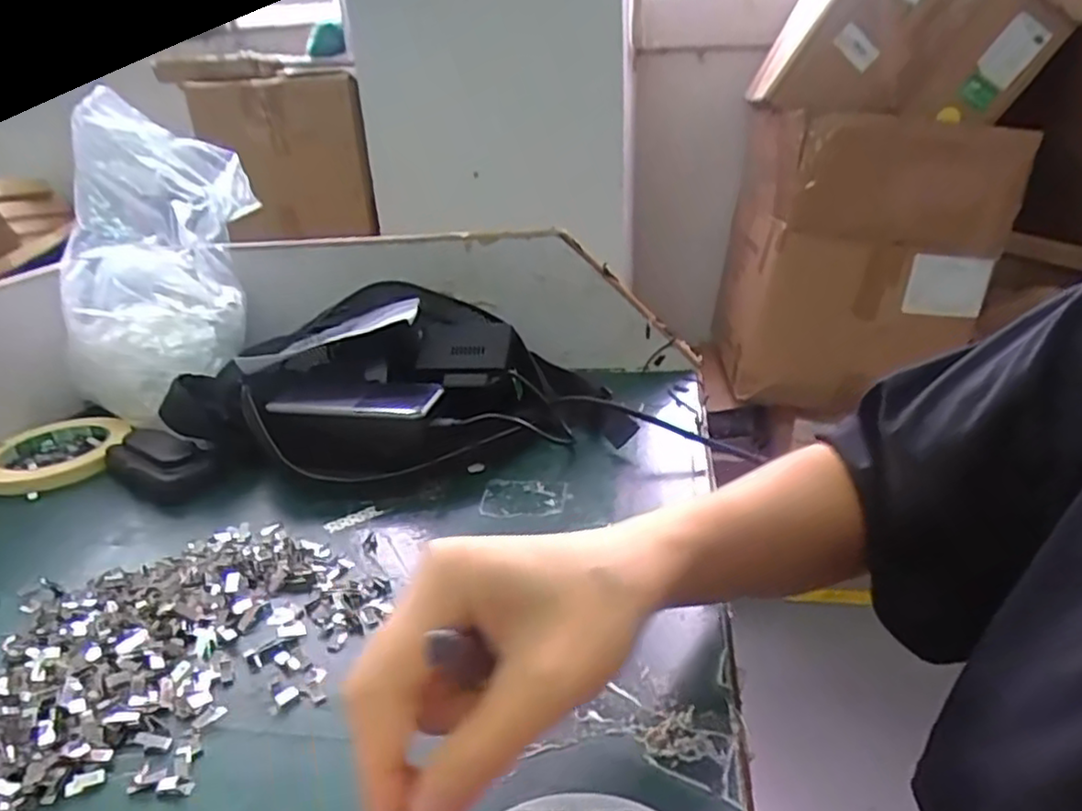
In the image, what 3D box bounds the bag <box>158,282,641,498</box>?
[{"bbox_3d":[-0.112,-0.015,0.550,0.339,0.122,0.180,-7,16,-1],"label":"bag"}]

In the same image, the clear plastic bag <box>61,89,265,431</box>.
[{"bbox_3d":[-0.323,-0.128,0.590,0.163,0.233,0.120,-18,20,-36],"label":"clear plastic bag"}]

